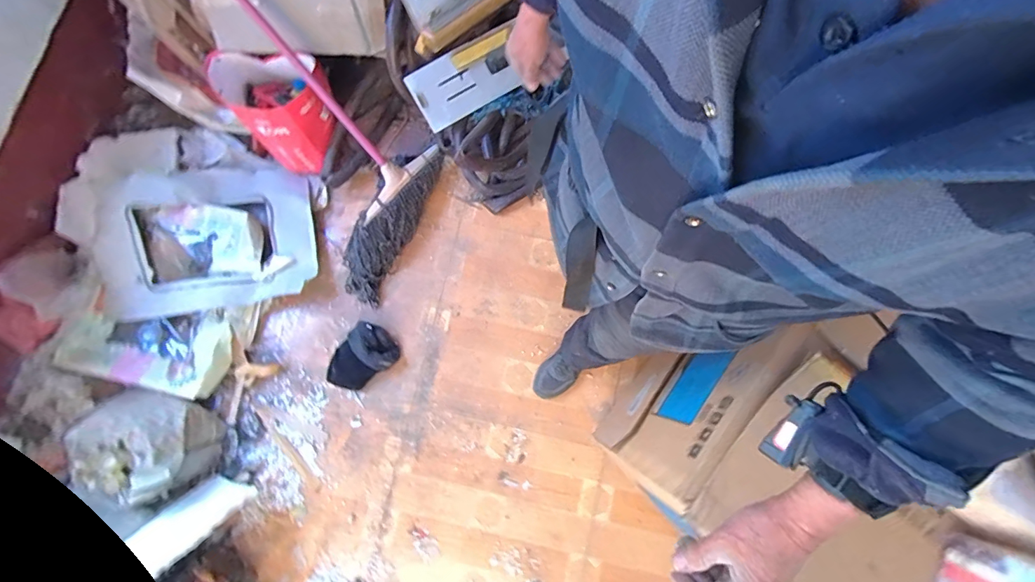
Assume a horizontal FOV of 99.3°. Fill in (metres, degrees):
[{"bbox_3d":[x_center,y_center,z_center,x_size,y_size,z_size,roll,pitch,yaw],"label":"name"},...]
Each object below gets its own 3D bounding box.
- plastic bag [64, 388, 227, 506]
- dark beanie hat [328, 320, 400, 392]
[{"bbox_3d":[-1.005,0.413,1.178,0.301,0.198,0.282,2,79,1],"label":"plastic bag"},{"bbox_3d":[-0.474,0.197,1.328,0.206,0.079,0.152,-37,81,-6],"label":"dark beanie hat"}]

